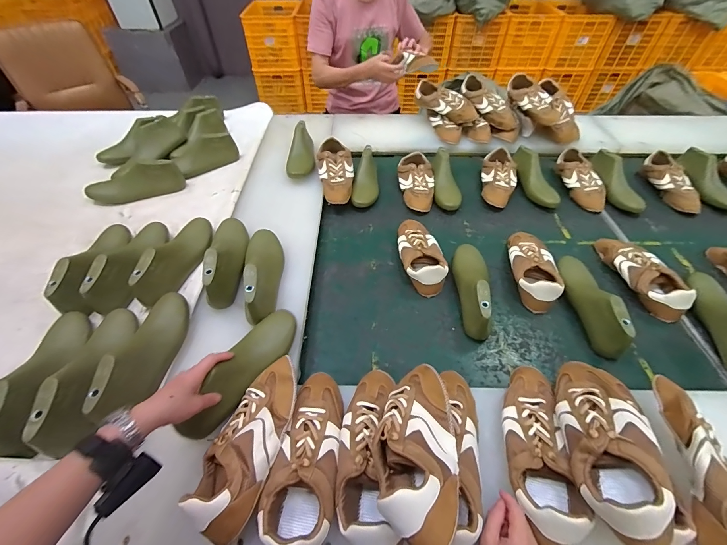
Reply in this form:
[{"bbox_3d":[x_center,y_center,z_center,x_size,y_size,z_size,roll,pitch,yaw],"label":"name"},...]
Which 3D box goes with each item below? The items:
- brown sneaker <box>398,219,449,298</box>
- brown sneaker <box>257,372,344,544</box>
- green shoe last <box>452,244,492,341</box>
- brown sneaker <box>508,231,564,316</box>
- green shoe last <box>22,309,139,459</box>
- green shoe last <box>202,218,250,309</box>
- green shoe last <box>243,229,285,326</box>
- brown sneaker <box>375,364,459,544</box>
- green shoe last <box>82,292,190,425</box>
[{"bbox_3d":[0.141,-0.055,0.797,0.102,0.066,0.241,-4,50,-2],"label":"brown sneaker"},{"bbox_3d":[-0.074,0.265,0.473,0.092,0.083,0.229,8,52,8],"label":"brown sneaker"},{"bbox_3d":[0.248,0.023,0.712,0.077,0.089,0.248,3,51,4],"label":"green shoe last"},{"bbox_3d":[0.402,-0.019,0.762,0.104,0.064,0.234,9,51,8],"label":"brown sneaker"},{"bbox_3d":[-0.452,0.157,0.528,0.072,0.079,0.246,-10,52,-7],"label":"green shoe last"},{"bbox_3d":[-0.299,-0.043,0.713,0.076,0.093,0.262,-13,52,-9],"label":"green shoe last"},{"bbox_3d":[-0.213,-0.019,0.676,0.072,0.091,0.256,-10,52,-6],"label":"green shoe last"},{"bbox_3d":[0.071,0.228,0.435,0.104,0.071,0.244,7,31,6],"label":"brown sneaker"},{"bbox_3d":[-0.381,0.130,0.552,0.070,0.080,0.244,-2,51,0],"label":"green shoe last"}]

